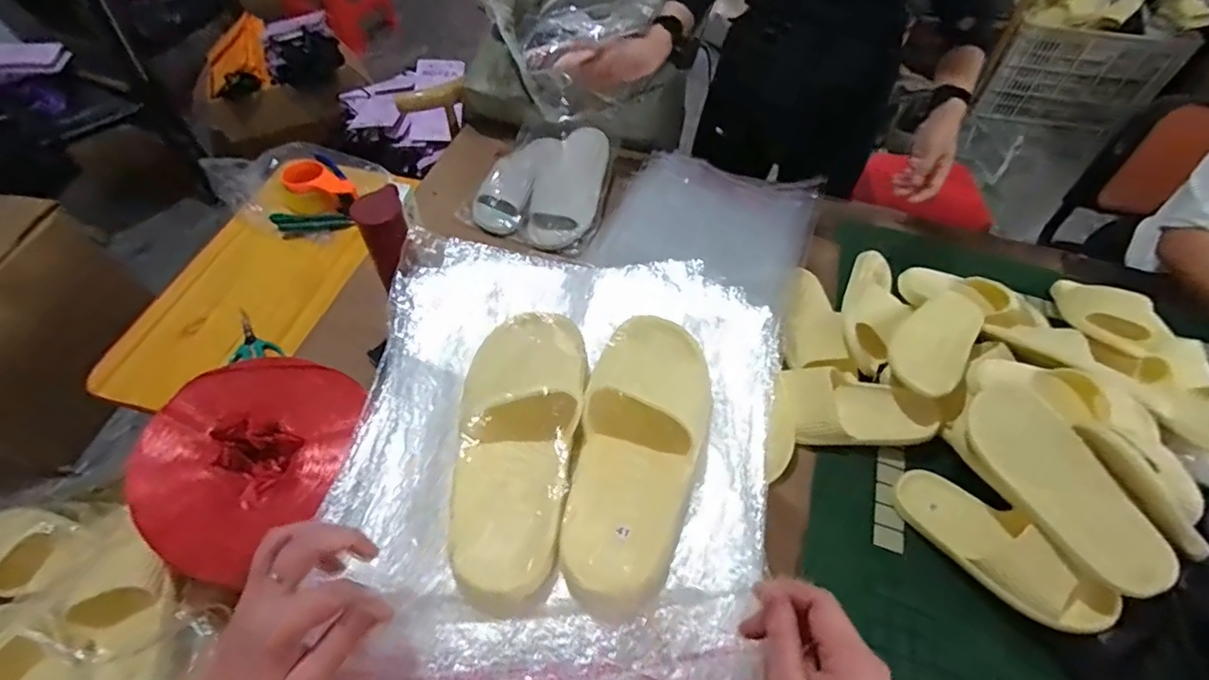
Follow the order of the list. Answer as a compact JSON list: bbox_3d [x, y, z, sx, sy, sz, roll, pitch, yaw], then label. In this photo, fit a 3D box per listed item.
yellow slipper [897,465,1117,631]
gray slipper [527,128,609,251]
[{"bbox_3d":[0.489,0.256,0.709,0.093,0.066,0.251,-31,47,-22],"label":"yellow slipper"},{"bbox_3d":[-0.065,-0.287,1.083,0.109,0.052,0.263,17,70,10],"label":"gray slipper"}]

